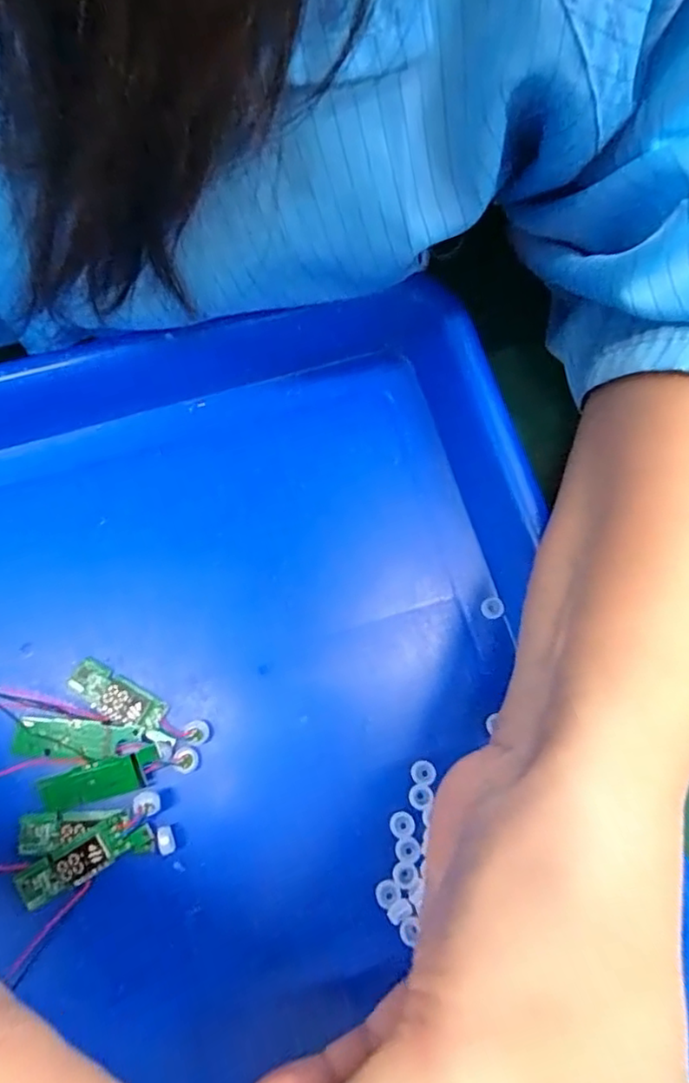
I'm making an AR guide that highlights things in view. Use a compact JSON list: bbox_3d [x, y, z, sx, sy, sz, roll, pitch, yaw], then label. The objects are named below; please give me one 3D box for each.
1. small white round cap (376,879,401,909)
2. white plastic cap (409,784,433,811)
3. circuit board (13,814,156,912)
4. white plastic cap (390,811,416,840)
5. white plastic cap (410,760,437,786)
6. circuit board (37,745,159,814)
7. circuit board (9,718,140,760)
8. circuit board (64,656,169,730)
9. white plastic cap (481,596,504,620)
[{"bbox_3d":[0.014,0.112,0.192,0.008,0.004,0.007,-19,79,-5],"label":"small white round cap"},{"bbox_3d":[0.025,0.084,0.200,0.007,0.004,0.007,0,78,-1],"label":"white plastic cap"},{"bbox_3d":[-0.082,0.099,0.191,0.041,0.005,0.014,-24,79,-6],"label":"circuit board"},{"bbox_3d":[0.019,0.092,0.197,0.008,0.004,0.008,0,78,-1],"label":"white plastic cap"},{"bbox_3d":[0.026,0.077,0.201,0.007,0.004,0.008,40,80,7],"label":"white plastic cap"},{"bbox_3d":[-0.079,0.077,0.195,0.039,0.007,0.012,-16,79,-5],"label":"circuit board"},{"bbox_3d":[-0.090,0.066,0.202,0.039,0.005,0.012,3,78,-1],"label":"circuit board"},{"bbox_3d":[-0.078,0.052,0.205,0.034,0.004,0.013,32,79,5],"label":"circuit board"},{"bbox_3d":[0.053,0.024,0.219,0.007,0.004,0.008,-14,79,-4],"label":"white plastic cap"}]

